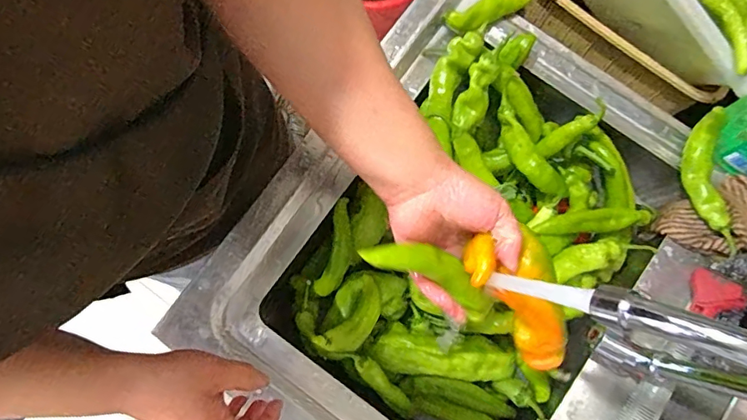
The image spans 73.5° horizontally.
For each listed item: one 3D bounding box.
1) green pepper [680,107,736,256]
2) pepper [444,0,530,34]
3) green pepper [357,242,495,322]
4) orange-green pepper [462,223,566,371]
[{"bbox_3d":[0.349,-0.027,0.514,0.026,0.061,0.138,-7,80,-2],"label":"green pepper"},{"bbox_3d":[0.133,-0.221,0.562,0.100,0.034,0.031,-17,81,-4],"label":"pepper"},{"bbox_3d":[0.050,0.052,0.392,0.137,0.017,0.033,29,79,-29],"label":"green pepper"},{"bbox_3d":[0.132,0.082,0.410,0.063,0.040,0.161,-35,117,-7],"label":"orange-green pepper"}]

